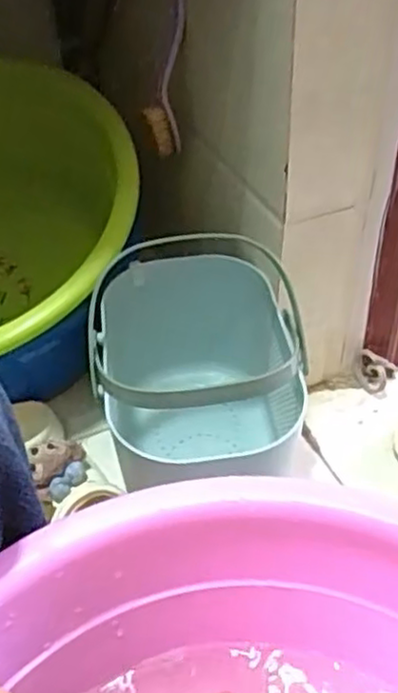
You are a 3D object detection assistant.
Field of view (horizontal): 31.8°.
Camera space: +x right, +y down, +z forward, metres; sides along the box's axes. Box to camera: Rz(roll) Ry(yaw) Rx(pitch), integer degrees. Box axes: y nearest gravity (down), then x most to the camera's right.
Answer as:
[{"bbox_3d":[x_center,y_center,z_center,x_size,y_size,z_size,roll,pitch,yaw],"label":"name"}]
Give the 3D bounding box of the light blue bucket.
[{"bbox_3d":[0.000,0.007,0.747,0.205,0.272,0.247,-5,44,0],"label":"light blue bucket"}]

